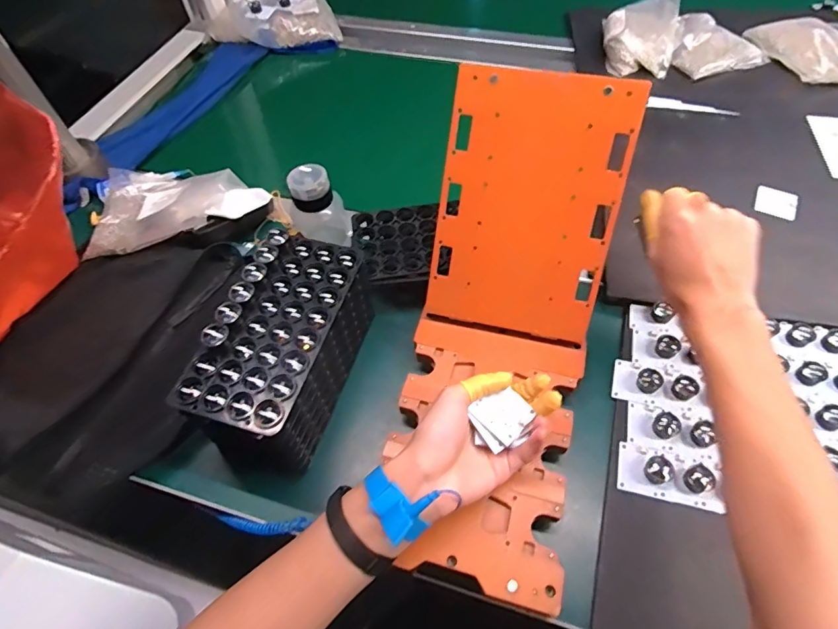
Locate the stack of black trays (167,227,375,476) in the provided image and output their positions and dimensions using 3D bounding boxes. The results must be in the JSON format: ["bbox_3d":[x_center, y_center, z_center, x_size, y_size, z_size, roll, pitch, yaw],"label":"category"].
[{"bbox_3d":[-0.124,0.036,0.455,0.094,0.127,0.191,13,58,12],"label":"stack of black trays"}]

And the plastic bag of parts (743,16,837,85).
[{"bbox_3d":[0.665,-0.437,0.766,0.171,0.033,0.169,-12,56,-5],"label":"plastic bag of parts"}]

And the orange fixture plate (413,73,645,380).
[{"bbox_3d":[0.095,-0.079,0.437,0.158,0.262,0.020,11,19,10],"label":"orange fixture plate"}]

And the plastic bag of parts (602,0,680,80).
[{"bbox_3d":[0.378,-0.482,0.803,0.122,0.056,0.162,13,58,12],"label":"plastic bag of parts"}]

